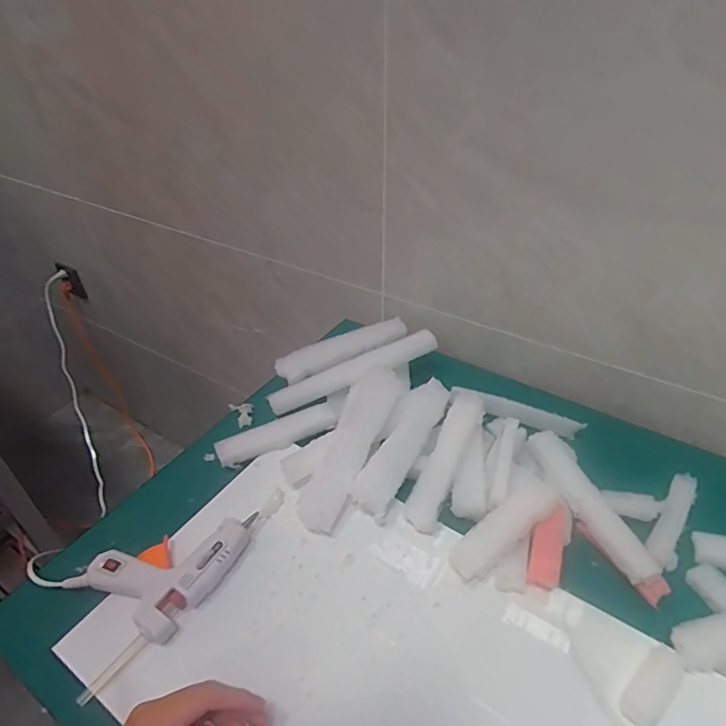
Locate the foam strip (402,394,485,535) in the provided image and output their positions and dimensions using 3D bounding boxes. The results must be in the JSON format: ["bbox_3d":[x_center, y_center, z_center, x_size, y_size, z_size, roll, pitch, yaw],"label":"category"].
[{"bbox_3d":[0.094,0.104,0.560,0.035,0.022,0.172,19,61,23],"label":"foam strip"}]

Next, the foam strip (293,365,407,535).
[{"bbox_3d":[-0.015,0.089,0.568,0.058,0.025,0.201,17,58,21],"label":"foam strip"}]

